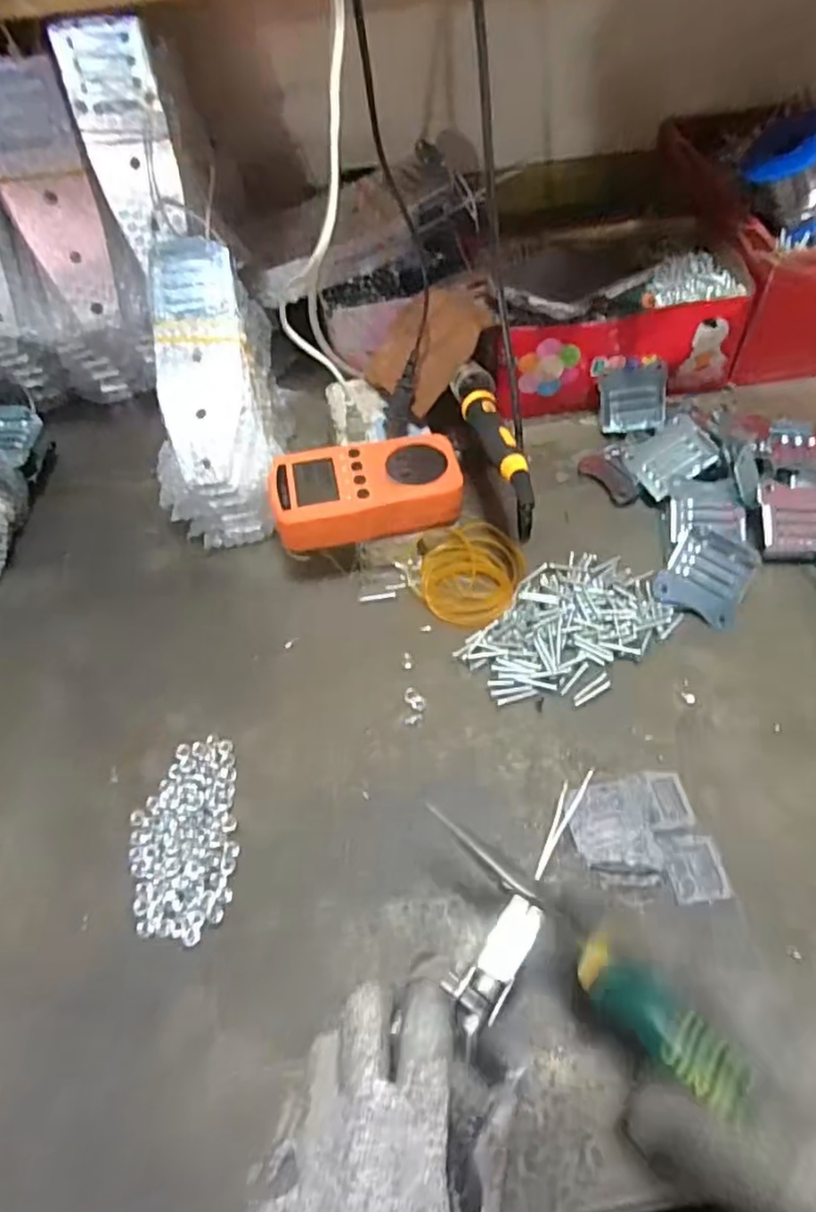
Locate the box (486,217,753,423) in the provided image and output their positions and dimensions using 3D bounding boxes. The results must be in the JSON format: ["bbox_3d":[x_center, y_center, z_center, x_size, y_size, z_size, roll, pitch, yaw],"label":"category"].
[{"bbox_3d":[0.170,-0.254,0.568,0.210,0.096,0.144,-9,55,-1],"label":"box"}]

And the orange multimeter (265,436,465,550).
[{"bbox_3d":[-0.028,-0.080,0.455,0.125,0.028,0.065,-12,55,-3],"label":"orange multimeter"}]

